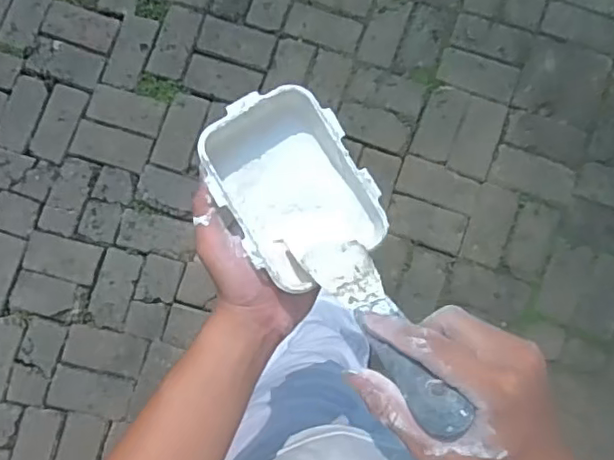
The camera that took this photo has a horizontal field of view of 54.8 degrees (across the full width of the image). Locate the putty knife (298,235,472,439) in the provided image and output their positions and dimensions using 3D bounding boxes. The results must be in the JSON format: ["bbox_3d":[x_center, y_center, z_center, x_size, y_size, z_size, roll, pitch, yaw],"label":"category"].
[{"bbox_3d":[0.045,0.057,0.370,0.038,0.015,0.165,-27,40,-4],"label":"putty knife"}]

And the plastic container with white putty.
[{"bbox_3d":[-0.011,-0.031,0.443,0.102,0.048,0.139,-31,84,-4],"label":"plastic container with white putty"}]

